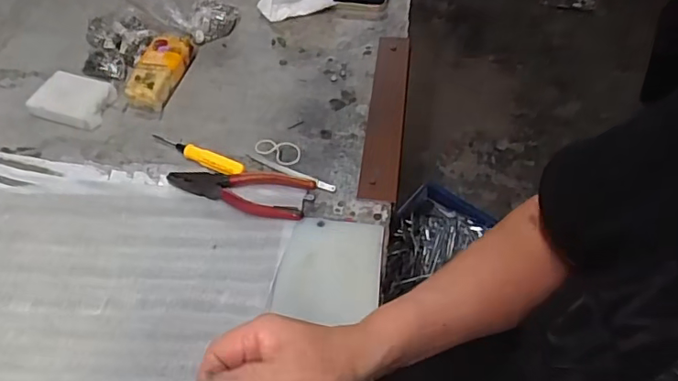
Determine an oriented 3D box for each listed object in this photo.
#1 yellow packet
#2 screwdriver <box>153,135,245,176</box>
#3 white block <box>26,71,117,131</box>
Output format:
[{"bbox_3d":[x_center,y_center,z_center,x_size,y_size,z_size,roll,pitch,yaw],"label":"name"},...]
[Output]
[{"bbox_3d":[-0.216,-0.142,0.637,0.050,0.034,0.104,10,53,8],"label":"yellow packet"},{"bbox_3d":[-0.151,-0.041,0.566,0.122,0.016,0.018,26,57,19],"label":"screwdriver"},{"bbox_3d":[-0.309,-0.107,0.614,0.083,0.020,0.059,12,54,10],"label":"white block"}]

